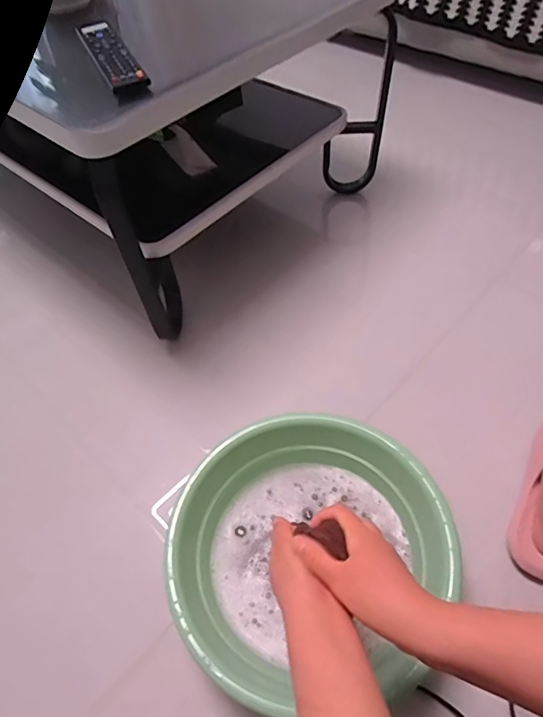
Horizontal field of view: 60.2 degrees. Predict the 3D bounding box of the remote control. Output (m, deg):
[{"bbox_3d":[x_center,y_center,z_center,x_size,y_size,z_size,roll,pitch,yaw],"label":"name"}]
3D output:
[{"bbox_3d":[-0.212,-0.401,0.620,0.045,0.028,0.175,-24,56,-12],"label":"remote control"}]

